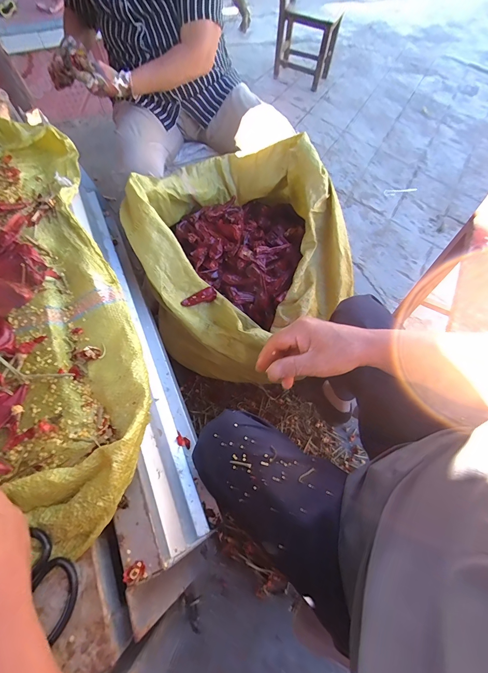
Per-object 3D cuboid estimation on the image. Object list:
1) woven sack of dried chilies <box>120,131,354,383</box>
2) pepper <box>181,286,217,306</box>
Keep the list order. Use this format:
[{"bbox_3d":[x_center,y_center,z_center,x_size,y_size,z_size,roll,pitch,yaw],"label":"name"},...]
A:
[{"bbox_3d":[-0.030,-0.205,0.863,0.504,0.428,0.529,-30,68,-14],"label":"woven sack of dried chilies"},{"bbox_3d":[-0.114,-0.097,0.777,0.089,0.027,0.032,-13,65,-7],"label":"pepper"}]

